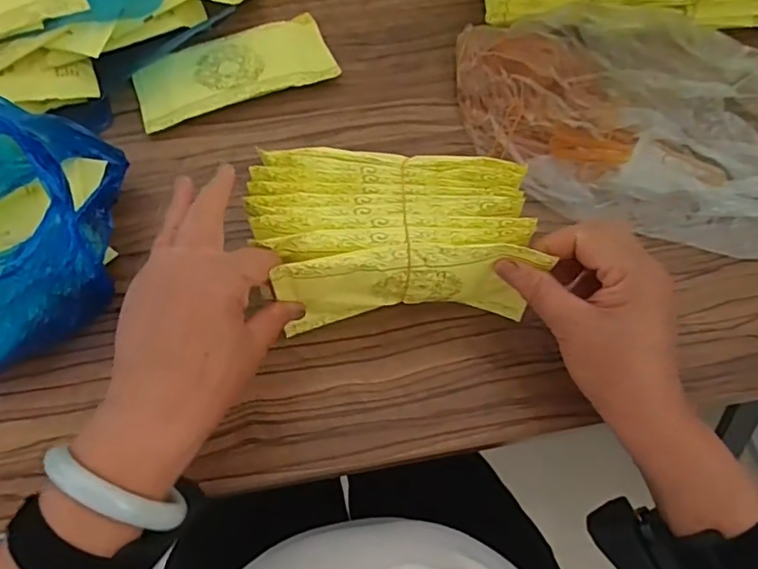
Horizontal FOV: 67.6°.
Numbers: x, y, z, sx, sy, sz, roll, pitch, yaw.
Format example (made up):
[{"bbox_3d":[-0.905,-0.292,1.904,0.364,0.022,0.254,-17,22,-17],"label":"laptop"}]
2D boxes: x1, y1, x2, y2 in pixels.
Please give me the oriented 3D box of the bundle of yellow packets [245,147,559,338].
[{"bbox_3d":[0.008,-0.030,0.385,0.173,0.085,0.091,-1,63,0],"label":"bundle of yellow packets"}]

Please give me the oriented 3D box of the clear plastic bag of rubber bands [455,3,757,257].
[{"bbox_3d":[0.213,-0.125,0.452,0.342,0.054,0.187,35,68,17],"label":"clear plastic bag of rubber bands"}]

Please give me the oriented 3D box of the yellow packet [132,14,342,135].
[{"bbox_3d":[-0.131,-0.194,0.512,0.172,0.013,0.090,-19,64,-9],"label":"yellow packet"}]

